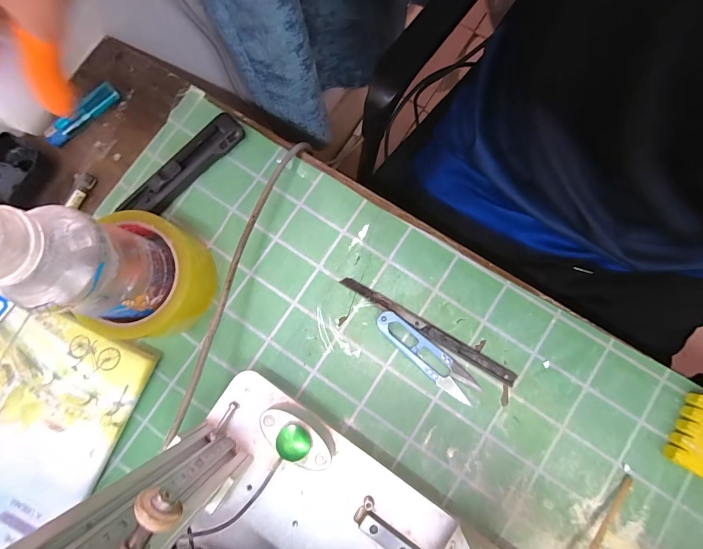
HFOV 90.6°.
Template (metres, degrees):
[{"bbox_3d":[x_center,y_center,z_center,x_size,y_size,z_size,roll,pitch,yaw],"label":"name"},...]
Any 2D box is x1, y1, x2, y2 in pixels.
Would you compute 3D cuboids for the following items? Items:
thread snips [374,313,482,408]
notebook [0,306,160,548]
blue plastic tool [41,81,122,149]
[{"bbox_3d":[0.063,0.068,0.290,0.101,0.012,0.024,39,84,8],"label":"thread snips"},{"bbox_3d":[-0.271,0.134,0.282,0.139,0.013,0.210,25,82,6],"label":"notebook"},{"bbox_3d":[-0.257,-0.153,0.333,0.016,0.013,0.078,44,85,8],"label":"blue plastic tool"}]

